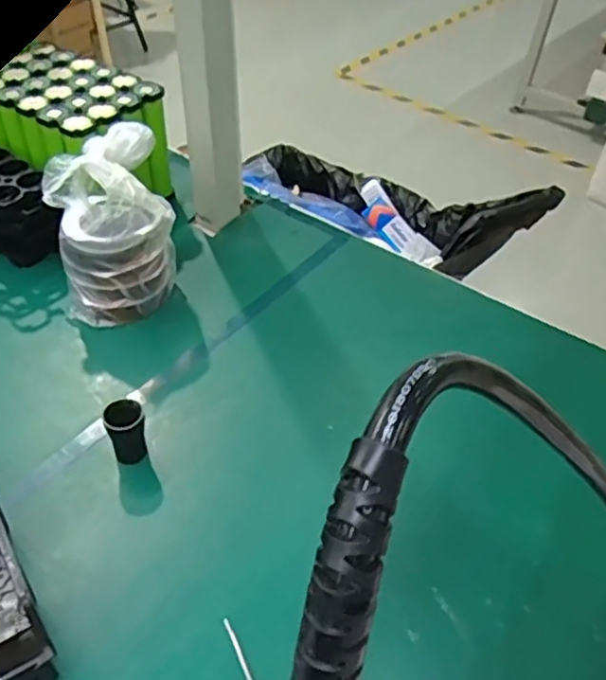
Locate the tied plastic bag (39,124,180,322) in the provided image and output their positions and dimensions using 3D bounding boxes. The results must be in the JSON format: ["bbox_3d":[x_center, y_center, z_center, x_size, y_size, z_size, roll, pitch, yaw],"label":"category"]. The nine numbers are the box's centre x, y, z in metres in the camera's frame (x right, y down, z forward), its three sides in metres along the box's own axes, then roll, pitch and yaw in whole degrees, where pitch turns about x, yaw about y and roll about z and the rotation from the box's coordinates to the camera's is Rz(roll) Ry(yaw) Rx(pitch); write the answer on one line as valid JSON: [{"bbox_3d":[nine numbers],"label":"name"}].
[{"bbox_3d":[-0.190,-0.110,0.666,0.110,0.160,0.110,-11,46,-15],"label":"tied plastic bag"}]

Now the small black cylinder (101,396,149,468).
[{"bbox_3d":[-0.144,0.075,0.543,0.029,0.057,0.024,-11,46,-15],"label":"small black cylinder"}]

